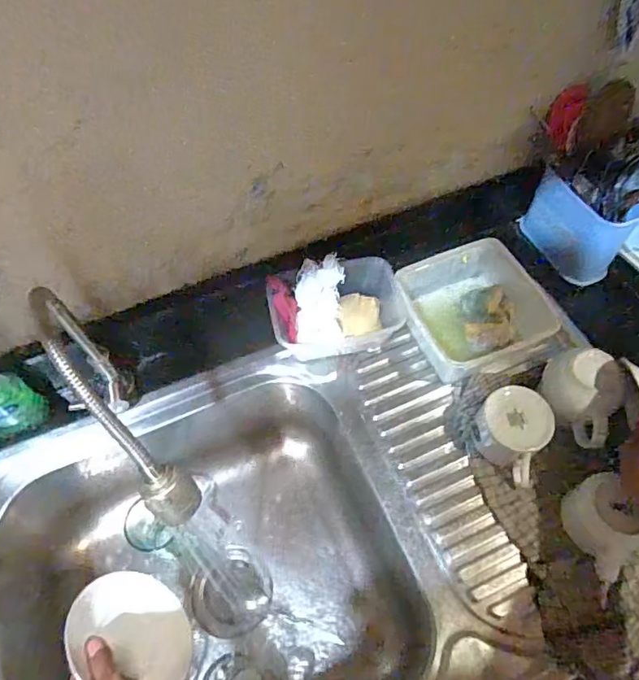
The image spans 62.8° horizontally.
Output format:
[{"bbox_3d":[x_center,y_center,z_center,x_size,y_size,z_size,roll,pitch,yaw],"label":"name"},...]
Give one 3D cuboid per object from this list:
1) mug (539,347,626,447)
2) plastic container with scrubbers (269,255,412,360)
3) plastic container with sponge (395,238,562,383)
[{"bbox_3d":[0.308,0.068,0.626,0.080,0.063,0.100,14,60,10],"label":"mug"},{"bbox_3d":[0.021,-0.041,0.734,0.174,0.102,0.105,-12,59,-5],"label":"plastic container with scrubbers"},{"bbox_3d":[0.209,-0.038,0.722,0.178,0.074,0.168,-22,61,-11],"label":"plastic container with sponge"}]

